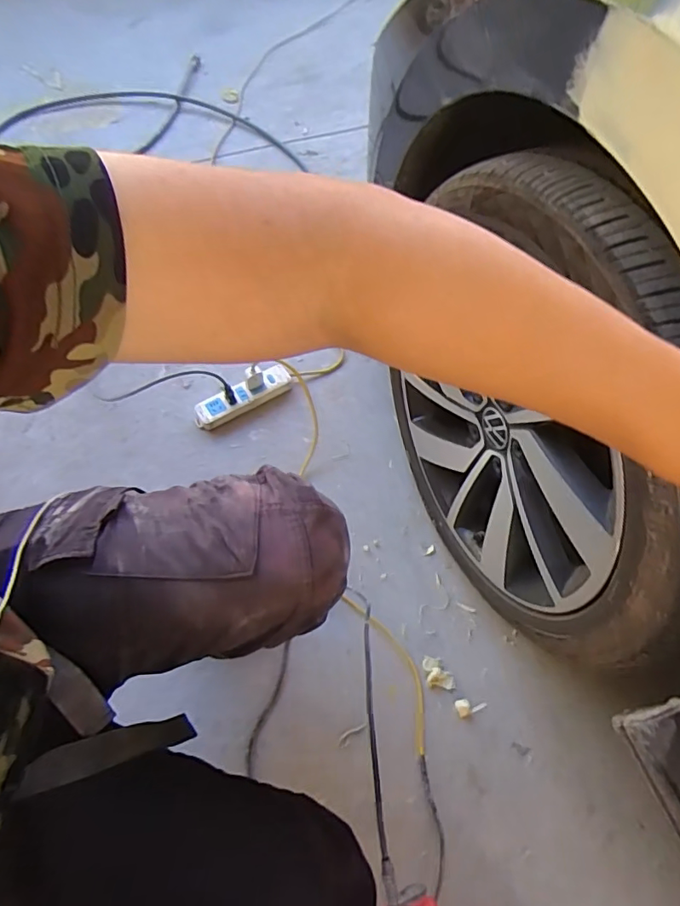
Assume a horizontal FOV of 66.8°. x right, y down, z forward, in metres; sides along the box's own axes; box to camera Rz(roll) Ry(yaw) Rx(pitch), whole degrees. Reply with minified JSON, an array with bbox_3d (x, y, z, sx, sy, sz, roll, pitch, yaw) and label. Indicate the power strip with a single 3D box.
[{"bbox_3d":[-0.193,-0.114,1.028,0.202,0.032,0.054,-29,66,-17],"label":"power strip"}]

